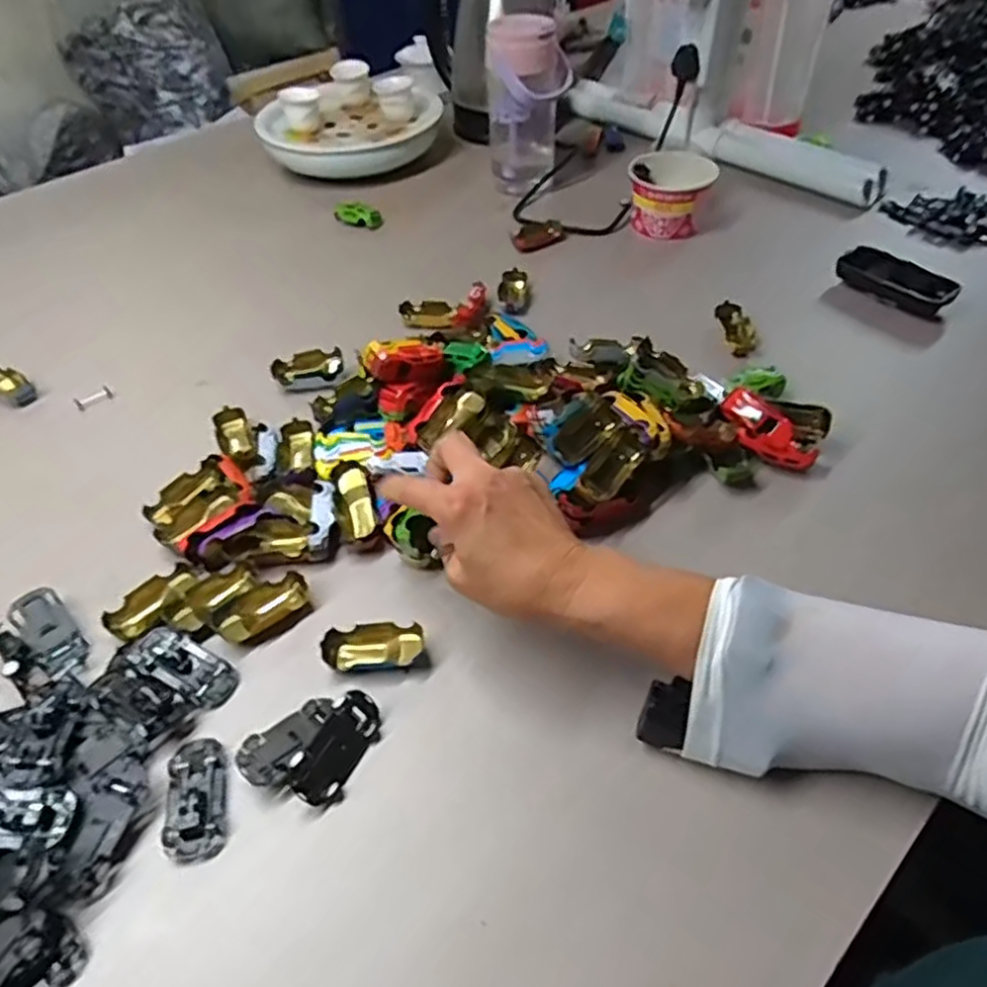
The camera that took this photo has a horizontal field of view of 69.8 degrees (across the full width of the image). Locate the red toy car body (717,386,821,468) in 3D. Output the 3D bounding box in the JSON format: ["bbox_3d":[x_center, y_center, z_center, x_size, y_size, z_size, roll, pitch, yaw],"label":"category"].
[{"bbox_3d":[0.215,-0.051,0.550,0.038,0.026,0.079,-34,73,-25],"label":"red toy car body"}]

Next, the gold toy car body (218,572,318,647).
[{"bbox_3d":[-0.154,0.080,0.483,0.061,0.014,0.033,-33,55,-24],"label":"gold toy car body"}]

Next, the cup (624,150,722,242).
[{"bbox_3d":[0.197,-0.334,0.789,0.087,0.067,0.086,3,49,5],"label":"cup"}]

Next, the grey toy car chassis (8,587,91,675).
[{"bbox_3d":[-0.295,0.091,0.471,0.030,0.008,0.066,-37,71,-27],"label":"grey toy car chassis"}]

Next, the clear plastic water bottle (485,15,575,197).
[{"bbox_3d":[0.040,-0.450,0.833,0.096,0.173,0.070,3,49,5],"label":"clear plastic water bottle"}]

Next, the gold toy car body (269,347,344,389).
[{"bbox_3d":[-0.169,-0.112,0.645,0.065,0.016,0.034,-13,49,-9],"label":"gold toy car body"}]

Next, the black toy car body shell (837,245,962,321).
[{"bbox_3d":[0.393,-0.210,0.692,0.039,0.030,0.114,-28,53,-21],"label":"black toy car body shell"}]

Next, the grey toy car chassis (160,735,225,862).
[{"bbox_3d":[-0.168,0.169,0.396,0.030,0.013,0.066,-13,49,-9],"label":"grey toy car chassis"}]

